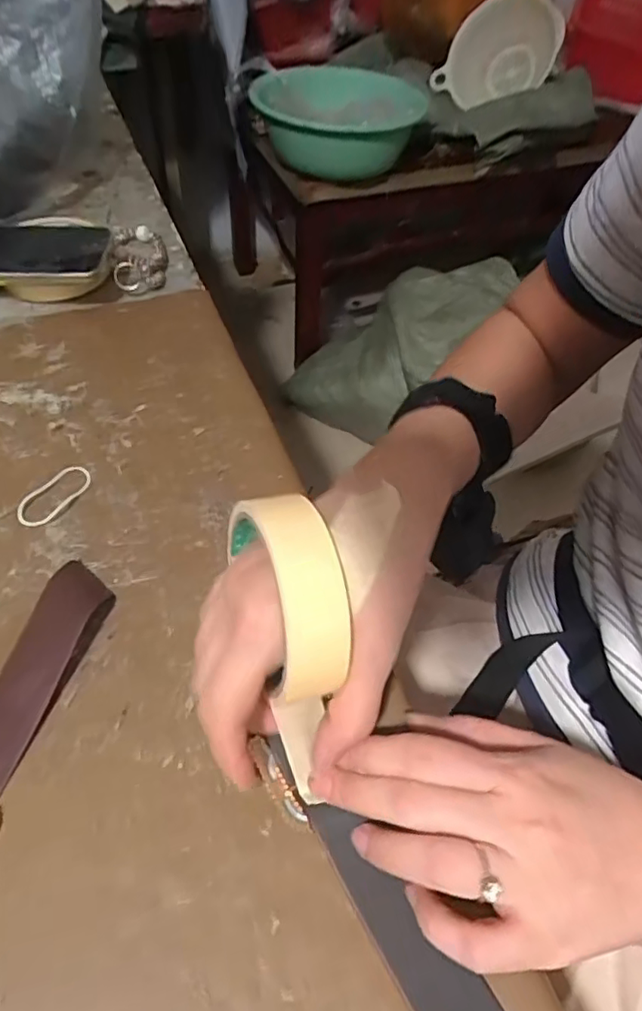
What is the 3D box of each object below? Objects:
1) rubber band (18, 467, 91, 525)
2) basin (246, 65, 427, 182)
[{"bbox_3d":[-0.164,-0.006,0.368,0.022,0.004,0.050,29,56,10],"label":"rubber band"},{"bbox_3d":[0.032,-0.725,1.118,0.304,0.116,0.309,2,51,-3],"label":"basin"}]

